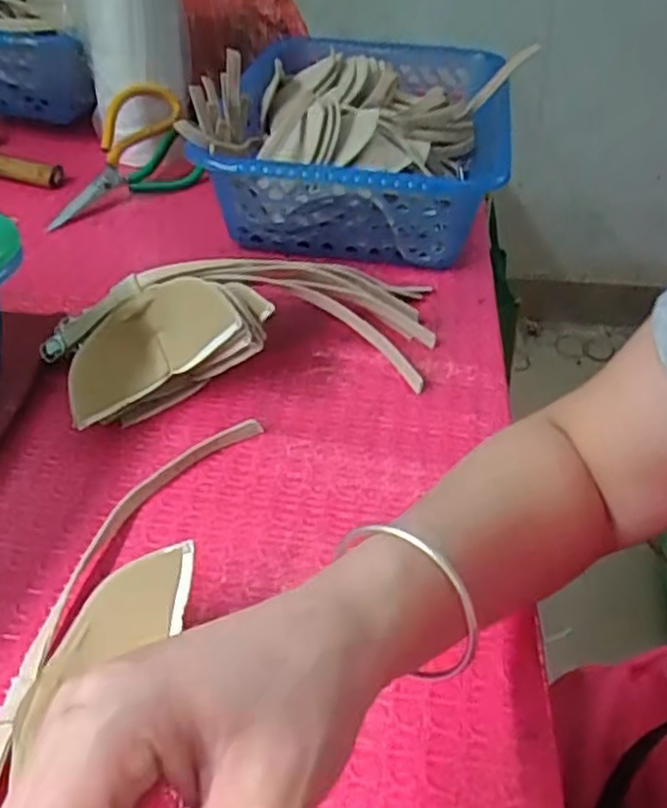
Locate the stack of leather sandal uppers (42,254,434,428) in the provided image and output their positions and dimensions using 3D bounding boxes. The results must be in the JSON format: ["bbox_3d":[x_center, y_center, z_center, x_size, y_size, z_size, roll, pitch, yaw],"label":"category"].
[{"bbox_3d":[-0.048,-0.056,0.505,0.281,0.070,0.113,-10,42,-16],"label":"stack of leather sandal uppers"}]

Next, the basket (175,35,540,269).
[{"bbox_3d":[0.034,-0.247,0.689,0.240,0.121,0.325,12,41,9],"label":"basket"}]

